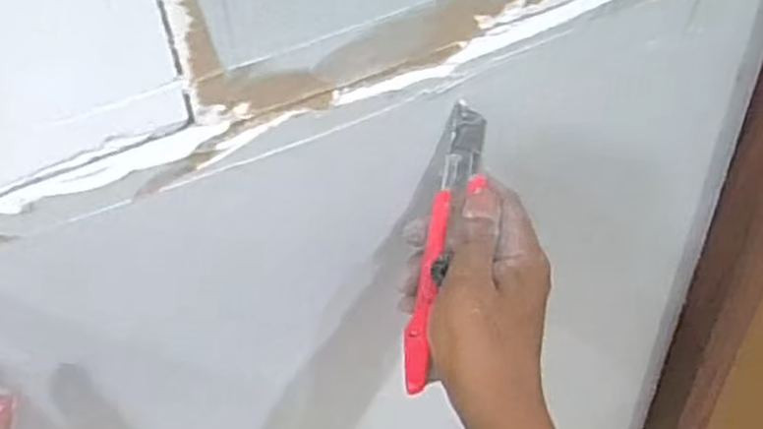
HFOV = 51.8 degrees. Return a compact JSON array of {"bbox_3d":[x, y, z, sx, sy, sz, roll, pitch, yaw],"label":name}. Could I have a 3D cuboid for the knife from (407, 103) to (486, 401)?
[{"bbox_3d":[0.033,0.024,0.458,0.019,0.172,0.012,16,13,20],"label":"knife"}]

